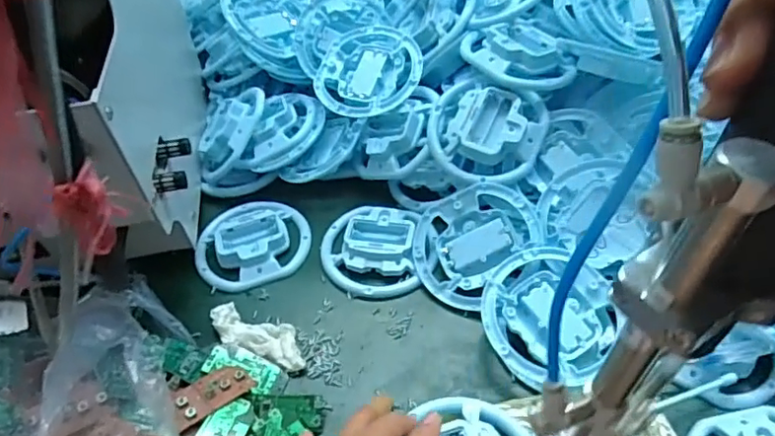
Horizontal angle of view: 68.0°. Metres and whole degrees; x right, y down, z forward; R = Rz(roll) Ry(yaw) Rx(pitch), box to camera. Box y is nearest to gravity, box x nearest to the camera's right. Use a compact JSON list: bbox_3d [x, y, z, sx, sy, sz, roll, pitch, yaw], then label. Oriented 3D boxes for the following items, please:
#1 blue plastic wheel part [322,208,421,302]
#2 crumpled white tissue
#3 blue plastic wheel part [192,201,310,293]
[{"bbox_3d":[-0.016,0.027,0.505,0.084,0.020,0.088,-2,49,4],"label":"blue plastic wheel part"},{"bbox_3d":[-0.105,0.092,0.459,0.094,0.014,0.035,17,53,20],"label":"crumpled white tissue"},{"bbox_3d":[-0.125,0.020,0.526,0.102,0.017,0.097,-3,49,3],"label":"blue plastic wheel part"}]

